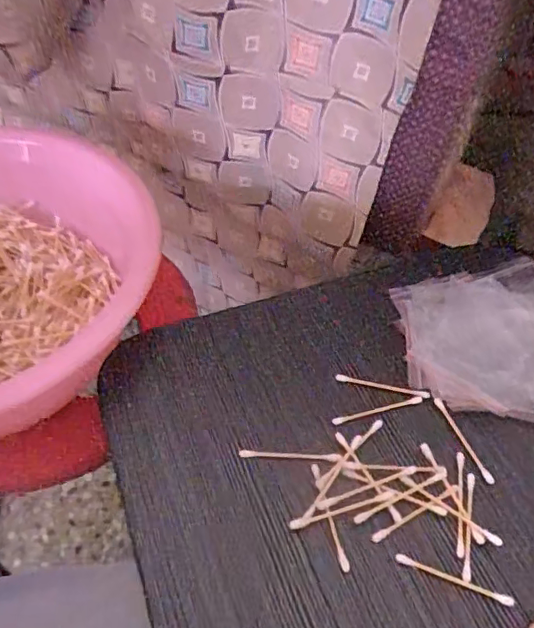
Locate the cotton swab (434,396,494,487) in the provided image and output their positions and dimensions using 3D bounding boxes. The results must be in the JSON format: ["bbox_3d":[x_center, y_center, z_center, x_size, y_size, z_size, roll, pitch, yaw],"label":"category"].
[{"bbox_3d":[0.139,0.089,0.397,0.007,0.006,0.067,-17,53,-15],"label":"cotton swab"}]

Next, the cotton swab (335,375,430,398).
[{"bbox_3d":[0.087,0.054,0.423,0.069,0.004,0.006,11,51,8],"label":"cotton swab"}]

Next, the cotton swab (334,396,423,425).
[{"bbox_3d":[0.081,0.071,0.410,0.070,0.004,0.005,-11,51,-11],"label":"cotton swab"}]

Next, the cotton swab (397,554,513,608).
[{"bbox_3d":[0.112,0.160,0.337,0.069,0.004,0.006,17,52,12],"label":"cotton swab"}]

